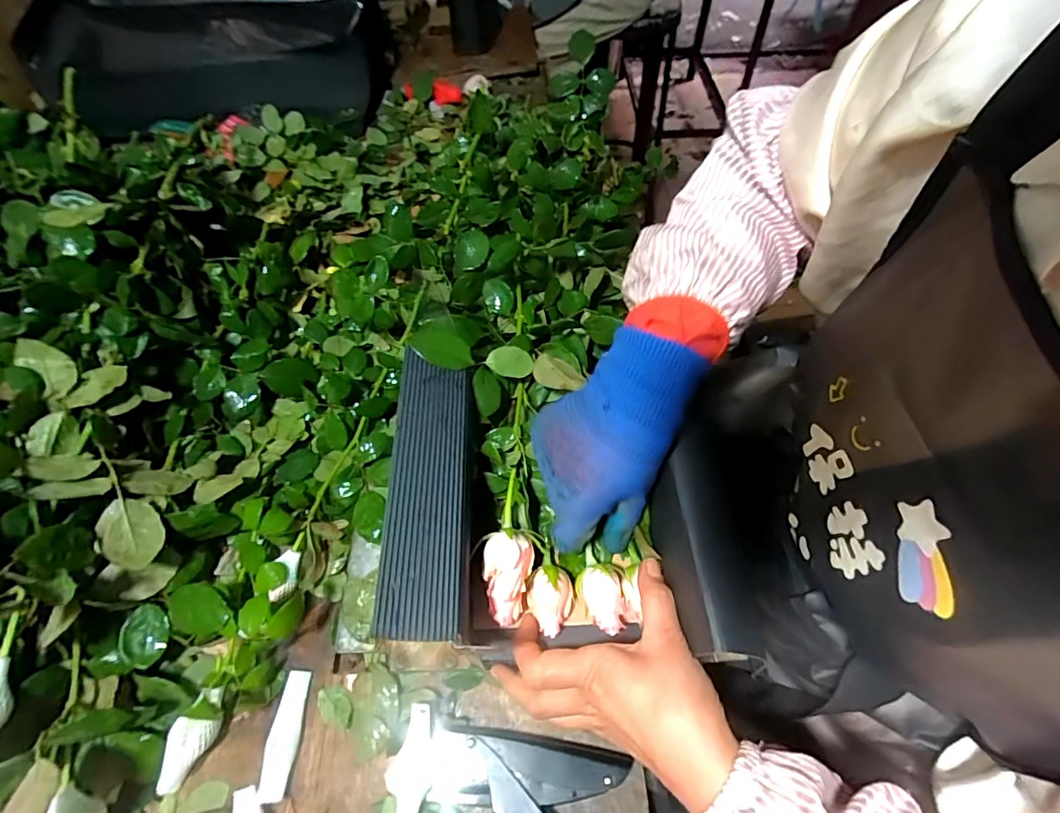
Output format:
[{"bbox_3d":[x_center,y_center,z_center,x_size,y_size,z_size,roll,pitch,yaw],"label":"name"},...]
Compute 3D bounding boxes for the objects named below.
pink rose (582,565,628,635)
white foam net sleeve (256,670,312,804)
[{"bbox_3d":[0.055,0.139,0.354,0.029,0.024,0.045,-20,60,-13],"label":"pink rose"},{"bbox_3d":[-0.203,0.270,0.404,0.021,0.015,0.089,-1,57,1],"label":"white foam net sleeve"}]

